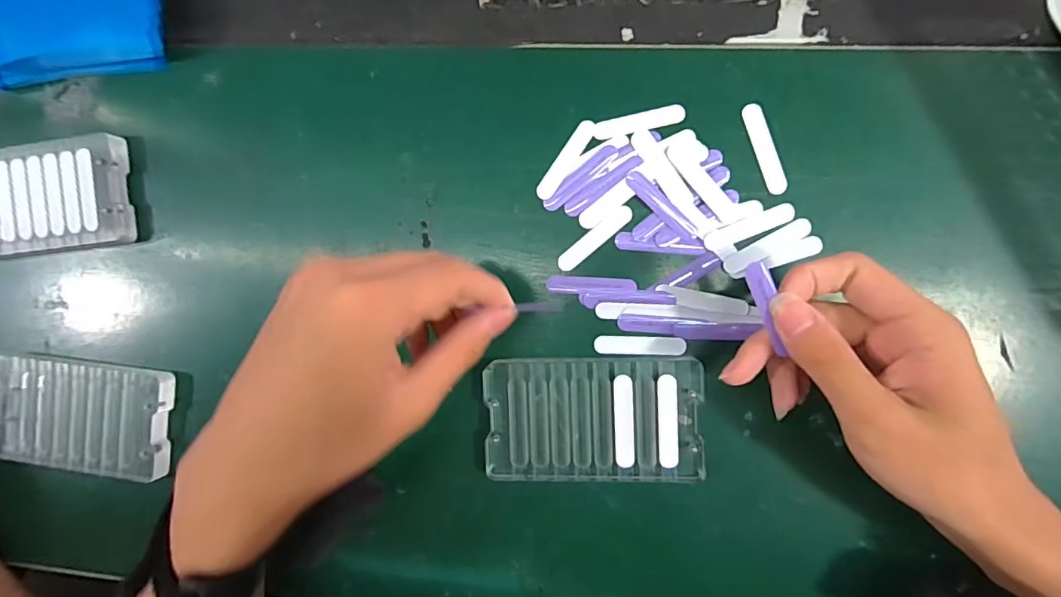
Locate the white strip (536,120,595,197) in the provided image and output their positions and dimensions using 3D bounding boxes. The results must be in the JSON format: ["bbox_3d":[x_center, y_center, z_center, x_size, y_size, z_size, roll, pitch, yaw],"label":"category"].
[{"bbox_3d":[0.020,-0.080,0.285,0.011,0.004,0.050,33,94,5],"label":"white strip"}]

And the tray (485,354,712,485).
[{"bbox_3d":[0.035,0.068,0.284,0.121,0.011,0.068,-1,91,6],"label":"tray"}]

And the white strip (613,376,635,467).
[{"bbox_3d":[0.052,0.068,0.276,0.011,0.004,0.051,-2,91,6],"label":"white strip"}]

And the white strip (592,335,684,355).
[{"bbox_3d":[0.063,0.027,0.286,0.051,0.004,0.010,0,91,6],"label":"white strip"}]

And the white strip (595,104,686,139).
[{"bbox_3d":[0.061,-0.100,0.281,0.050,0.004,0.011,-11,90,6],"label":"white strip"}]

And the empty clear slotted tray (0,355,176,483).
[{"bbox_3d":[-0.285,0.076,0.318,0.121,0.011,0.070,4,91,6],"label":"empty clear slotted tray"}]

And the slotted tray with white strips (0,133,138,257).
[{"bbox_3d":[-0.317,-0.064,0.319,0.122,0.011,0.069,-6,90,6],"label":"slotted tray with white strips"}]

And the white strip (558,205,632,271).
[{"bbox_3d":[0.037,-0.035,0.286,0.050,0.004,0.011,-40,87,5],"label":"white strip"}]

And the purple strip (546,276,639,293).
[{"bbox_3d":[0.035,-0.007,0.286,0.050,0.004,0.010,2,91,6],"label":"purple strip"}]

